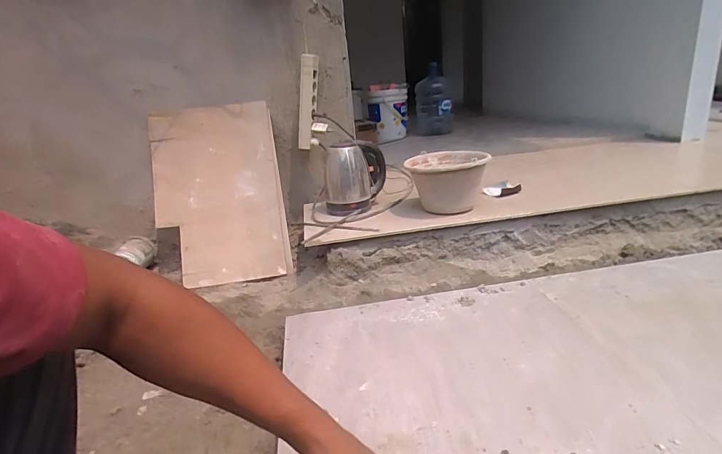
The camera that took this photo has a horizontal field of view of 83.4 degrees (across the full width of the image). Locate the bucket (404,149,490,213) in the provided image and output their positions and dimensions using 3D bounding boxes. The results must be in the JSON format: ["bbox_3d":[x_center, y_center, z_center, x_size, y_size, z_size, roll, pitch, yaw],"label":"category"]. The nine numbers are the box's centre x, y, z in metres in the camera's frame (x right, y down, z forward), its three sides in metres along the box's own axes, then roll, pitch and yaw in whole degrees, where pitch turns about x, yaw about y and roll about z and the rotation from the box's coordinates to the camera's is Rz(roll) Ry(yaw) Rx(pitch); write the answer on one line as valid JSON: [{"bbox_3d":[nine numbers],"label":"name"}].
[{"bbox_3d":[0.267,-0.149,1.270,0.224,0.159,0.231,-5,19,2],"label":"bucket"}]

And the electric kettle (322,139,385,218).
[{"bbox_3d":[-0.015,-0.162,1.324,0.212,0.209,0.142,-8,19,-6],"label":"electric kettle"}]

